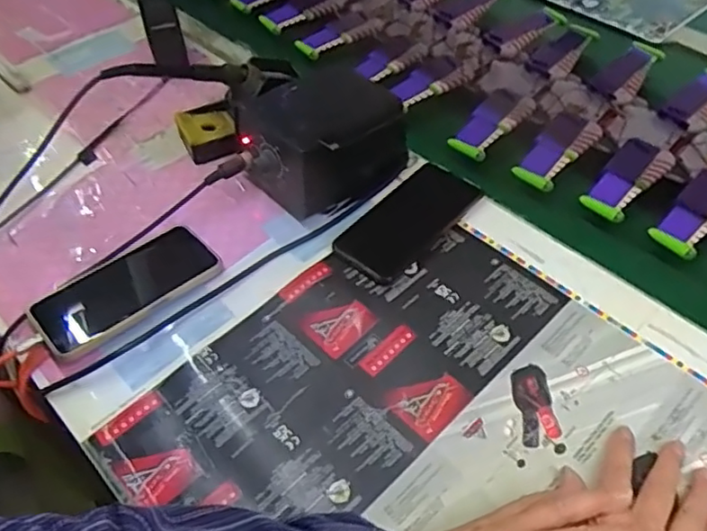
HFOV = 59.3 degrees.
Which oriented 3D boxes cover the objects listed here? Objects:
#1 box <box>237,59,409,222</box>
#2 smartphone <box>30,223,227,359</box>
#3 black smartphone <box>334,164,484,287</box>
[{"bbox_3d":[-0.031,-0.135,0.654,0.166,0.081,0.120,-32,55,-22],"label":"box"},{"bbox_3d":[-0.209,0.019,0.574,0.164,0.017,0.084,-35,51,-29],"label":"smartphone"},{"bbox_3d":[0.055,-0.046,0.619,0.073,0.014,0.151,34,59,27],"label":"black smartphone"}]

